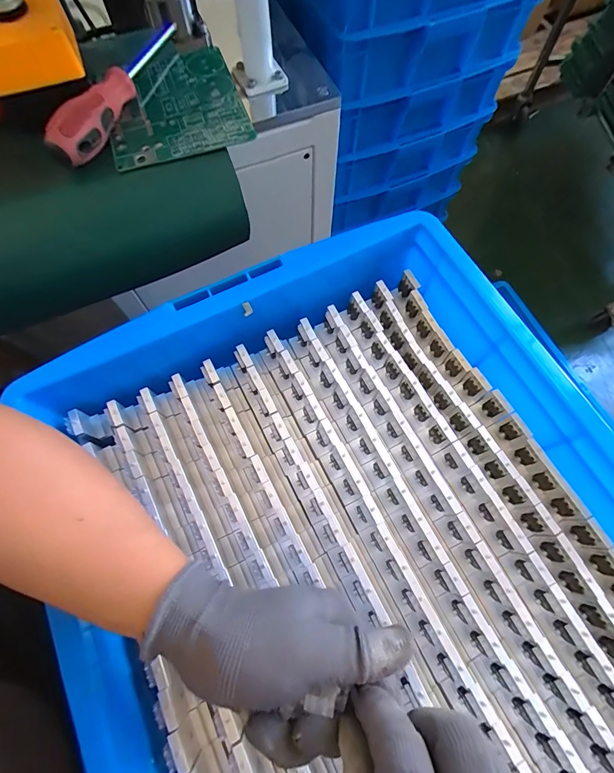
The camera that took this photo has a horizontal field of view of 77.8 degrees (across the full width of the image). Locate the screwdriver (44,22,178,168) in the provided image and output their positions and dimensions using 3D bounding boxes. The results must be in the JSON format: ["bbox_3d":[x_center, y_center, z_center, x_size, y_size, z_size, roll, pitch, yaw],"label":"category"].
[{"bbox_3d":[-0.160,-0.268,0.333,0.027,0.029,0.193,21,71,7],"label":"screwdriver"}]

